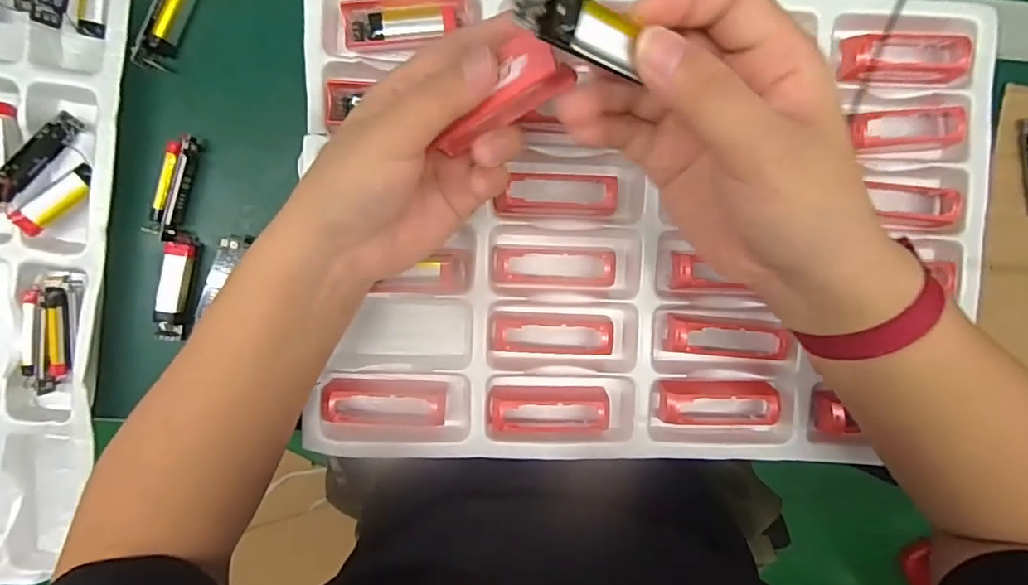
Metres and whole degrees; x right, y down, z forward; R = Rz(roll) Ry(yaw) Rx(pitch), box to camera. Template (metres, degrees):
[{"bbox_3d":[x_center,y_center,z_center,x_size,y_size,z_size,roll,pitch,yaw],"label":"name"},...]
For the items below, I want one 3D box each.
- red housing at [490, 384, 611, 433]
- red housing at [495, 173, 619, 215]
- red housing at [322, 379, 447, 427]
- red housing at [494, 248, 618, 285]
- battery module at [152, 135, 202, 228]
[{"bbox_3d":[0.024,0.080,0.375,0.079,0.019,0.029,1,93,-3],"label":"red housing"},{"bbox_3d":[0.028,-0.065,0.363,0.078,0.010,0.025,2,93,-3],"label":"red housing"},{"bbox_3d":[-0.086,0.074,0.370,0.079,0.023,0.028,4,93,-3],"label":"red housing"},{"bbox_3d":[0.026,-0.017,0.362,0.080,0.014,0.024,2,93,-3],"label":"red housing"},{"bbox_3d":[-0.219,-0.073,0.362,0.015,0.023,0.059,13,93,-3],"label":"battery module"}]

